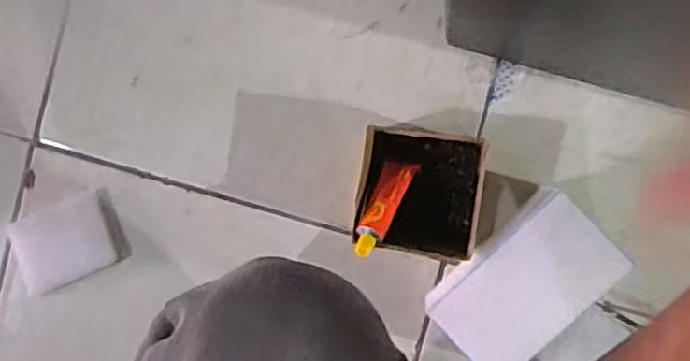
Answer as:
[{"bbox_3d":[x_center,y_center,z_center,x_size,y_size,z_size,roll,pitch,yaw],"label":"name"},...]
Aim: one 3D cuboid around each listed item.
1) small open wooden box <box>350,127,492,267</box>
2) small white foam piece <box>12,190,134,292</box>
[{"bbox_3d":[0.061,0.011,0.546,0.093,0.072,0.098,9,93,9],"label":"small open wooden box"},{"bbox_3d":[-0.257,0.057,0.622,0.103,0.016,0.070,-22,88,9],"label":"small white foam piece"}]

